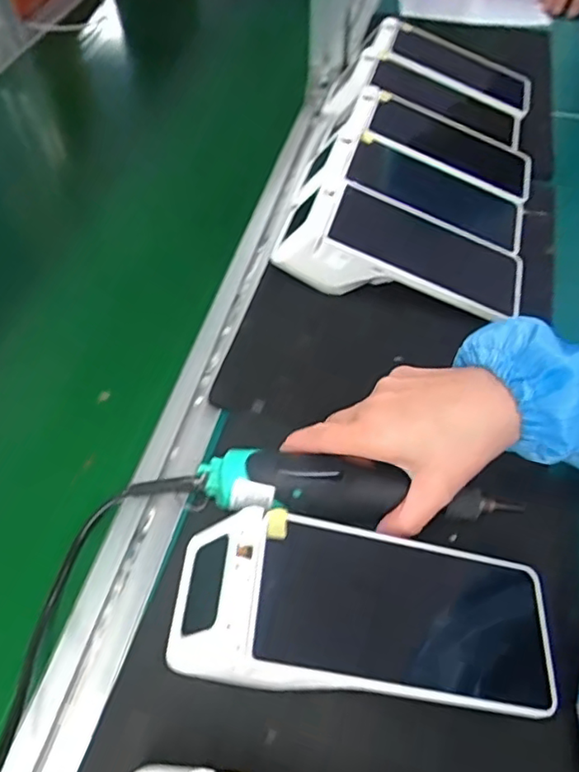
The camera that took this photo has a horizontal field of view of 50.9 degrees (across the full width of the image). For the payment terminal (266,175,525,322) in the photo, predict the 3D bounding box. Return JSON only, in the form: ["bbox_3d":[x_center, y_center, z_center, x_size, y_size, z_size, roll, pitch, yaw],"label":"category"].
[{"bbox_3d":[0.097,-0.118,0.515,0.209,0.065,0.089,12,54,9],"label":"payment terminal"}]

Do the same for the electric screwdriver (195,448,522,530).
[{"bbox_3d":[0.043,0.066,0.382,0.194,0.029,0.040,7,53,-4],"label":"electric screwdriver"}]

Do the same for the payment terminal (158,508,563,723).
[{"bbox_3d":[0.049,0.125,0.341,0.218,0.045,0.094,12,52,-10],"label":"payment terminal"}]

